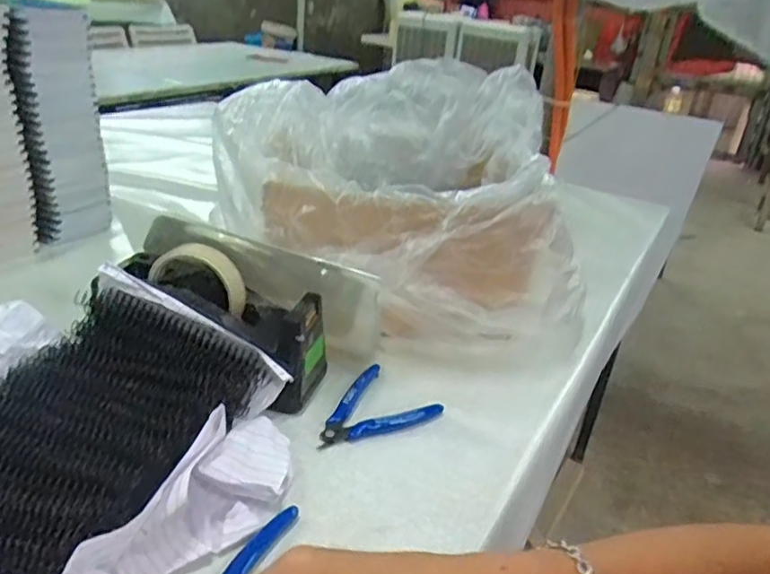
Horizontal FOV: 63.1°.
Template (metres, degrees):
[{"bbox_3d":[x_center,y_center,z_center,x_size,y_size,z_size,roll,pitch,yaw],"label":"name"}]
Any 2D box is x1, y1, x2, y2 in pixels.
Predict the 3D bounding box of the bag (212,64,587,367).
[{"bbox_3d":[0.003,-0.099,0.696,0.347,0.245,0.315,1,27,-10],"label":"bag"}]

